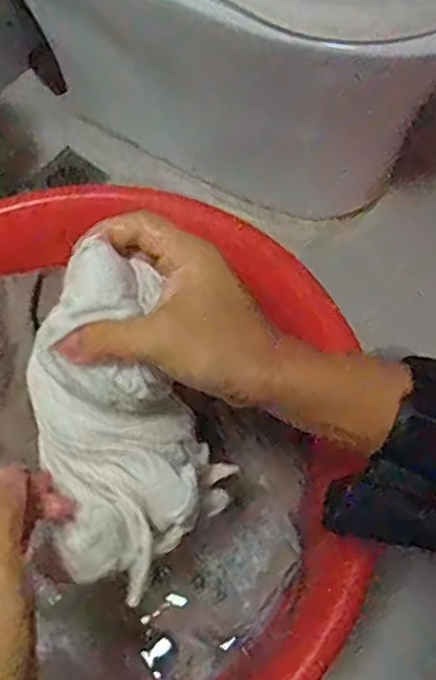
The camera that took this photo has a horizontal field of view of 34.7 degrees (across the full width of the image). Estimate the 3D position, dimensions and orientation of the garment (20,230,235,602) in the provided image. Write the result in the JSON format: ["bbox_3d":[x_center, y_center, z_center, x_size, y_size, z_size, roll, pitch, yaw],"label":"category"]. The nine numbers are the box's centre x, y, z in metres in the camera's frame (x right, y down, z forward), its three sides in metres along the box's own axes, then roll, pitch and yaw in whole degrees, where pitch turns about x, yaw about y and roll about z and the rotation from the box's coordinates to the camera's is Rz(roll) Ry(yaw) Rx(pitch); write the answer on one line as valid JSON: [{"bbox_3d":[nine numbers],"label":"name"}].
[{"bbox_3d":[-0.059,0.045,0.412,0.110,0.203,0.079,-6,31,0],"label":"garment"}]

